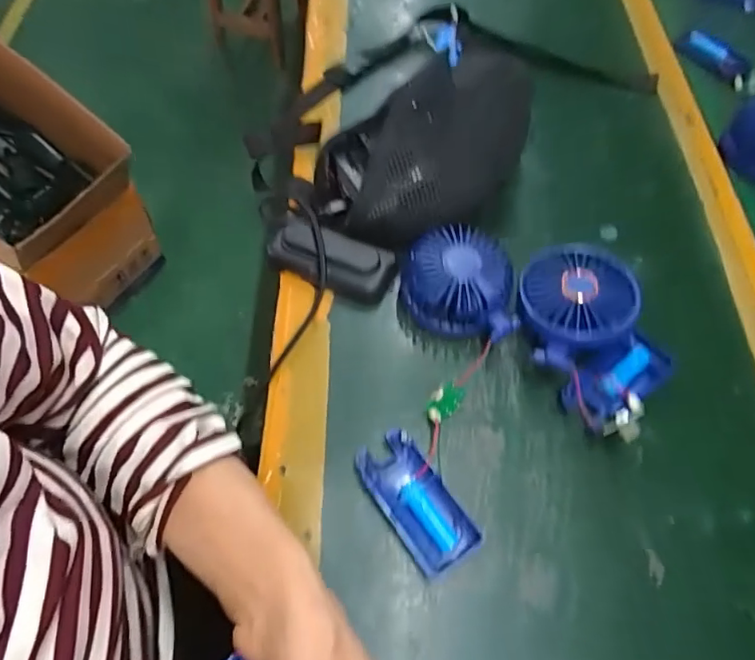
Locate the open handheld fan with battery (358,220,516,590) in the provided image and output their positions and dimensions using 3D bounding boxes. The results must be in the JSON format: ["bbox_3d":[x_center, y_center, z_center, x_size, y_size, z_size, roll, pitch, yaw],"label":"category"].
[{"bbox_3d":[0.045,0.037,0.380,0.090,0.045,0.248,13,61,2],"label":"open handheld fan with battery"}]

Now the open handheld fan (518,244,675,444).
[{"bbox_3d":[0.165,0.005,0.399,0.102,0.048,0.150,-15,64,-14],"label":"open handheld fan"}]

